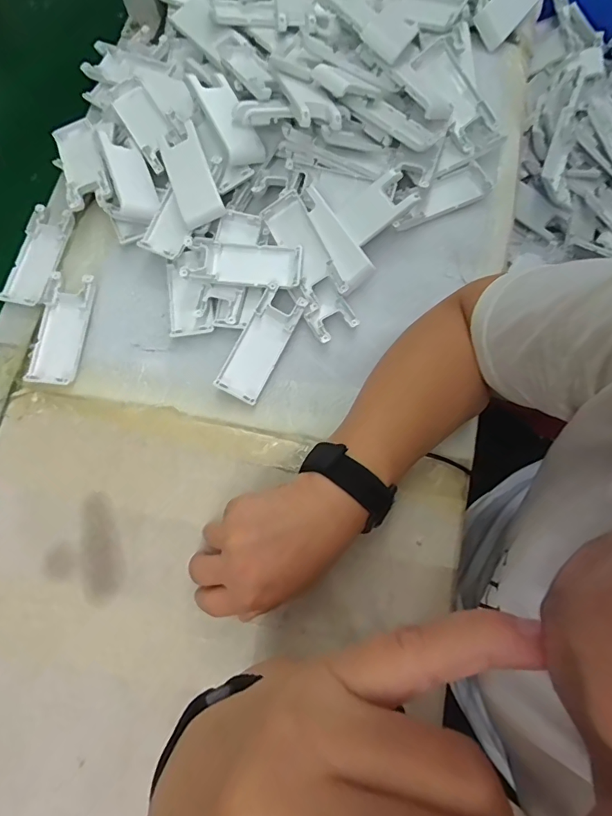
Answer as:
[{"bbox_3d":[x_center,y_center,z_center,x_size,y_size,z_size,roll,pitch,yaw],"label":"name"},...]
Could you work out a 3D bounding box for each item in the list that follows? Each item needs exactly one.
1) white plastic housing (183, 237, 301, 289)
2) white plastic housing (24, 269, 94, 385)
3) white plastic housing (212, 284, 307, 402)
[{"bbox_3d":[-0.058,-0.133,0.419,0.104,0.017,0.037,4,74,2],"label":"white plastic housing"},{"bbox_3d":[-0.221,-0.071,0.416,0.039,0.018,0.105,6,74,2],"label":"white plastic housing"},{"bbox_3d":[-0.040,-0.057,0.408,0.039,0.019,0.105,26,76,8],"label":"white plastic housing"}]

